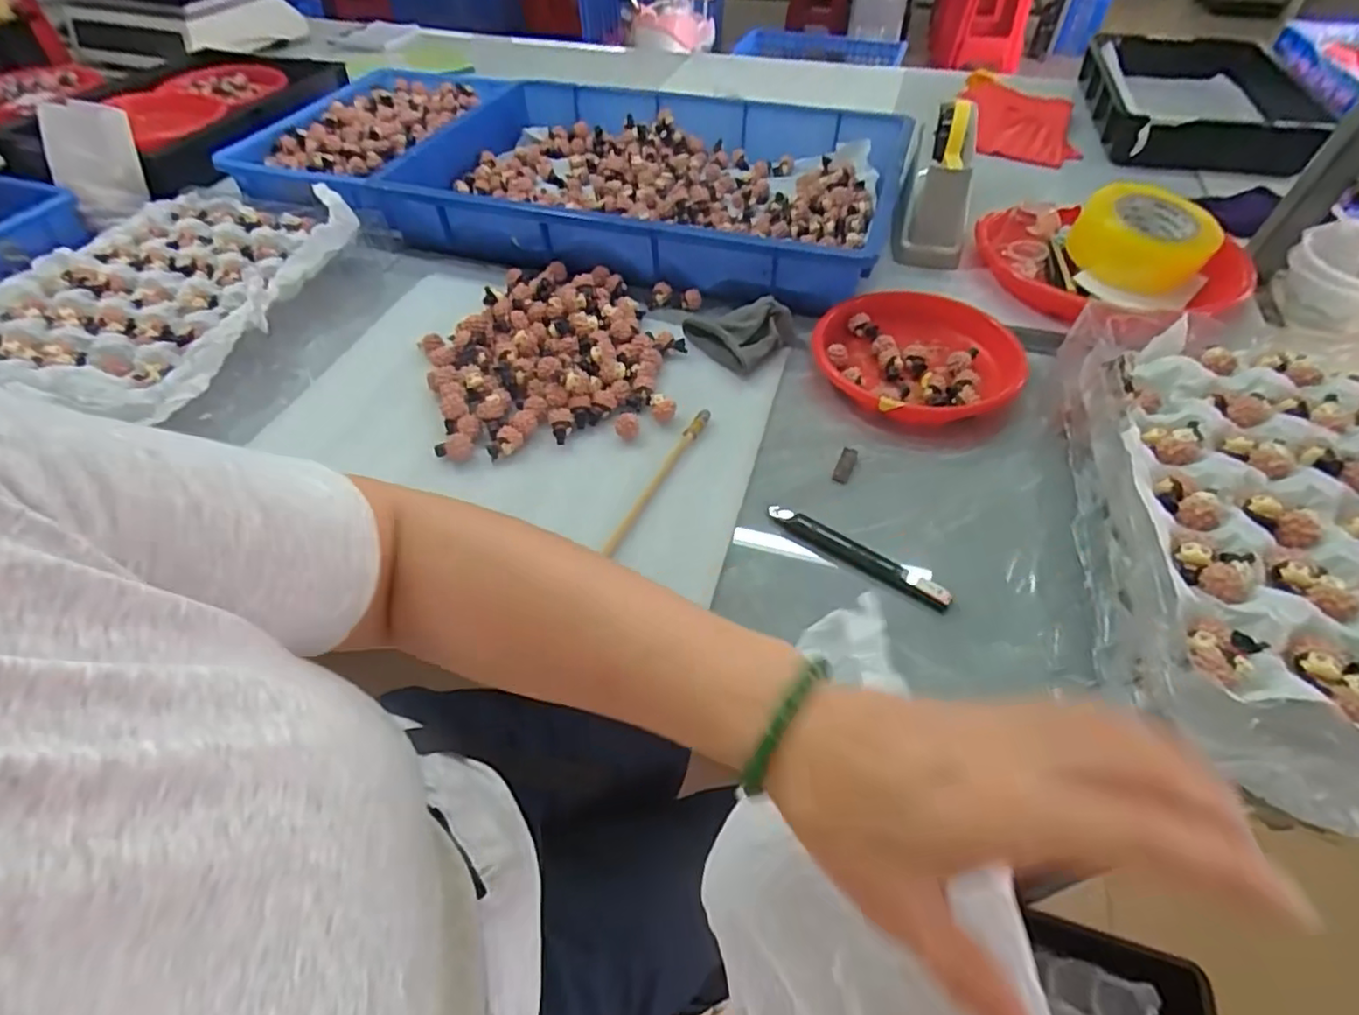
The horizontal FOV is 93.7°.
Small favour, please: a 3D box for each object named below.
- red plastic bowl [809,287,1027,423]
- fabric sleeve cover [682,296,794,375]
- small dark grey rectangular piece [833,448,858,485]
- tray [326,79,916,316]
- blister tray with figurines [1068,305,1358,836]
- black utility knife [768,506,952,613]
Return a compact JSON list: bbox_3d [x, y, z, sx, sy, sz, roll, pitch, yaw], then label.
[{"bbox_3d":[0.215,-0.137,0.580,0.176,0.035,0.178,13,51,11],"label":"red plastic bowl"},{"bbox_3d":[0.054,-0.169,0.592,0.087,0.035,0.077,37,59,27],"label":"fabric sleeve cover"},{"bbox_3d":[0.131,-0.034,0.503,0.013,0.004,0.039,19,52,15],"label":"small dark grey rectangular piece"},{"bbox_3d":[-0.039,-0.426,0.787,0.596,0.088,0.442,18,52,14],"label":"tray"},{"bbox_3d":[0.391,0.011,0.379,0.265,0.055,0.346,14,51,11],"label":"blister tray with figurines"},{"bbox_3d":[0.125,0.029,0.448,0.135,0.015,0.019,32,57,24],"label":"black utility knife"}]

